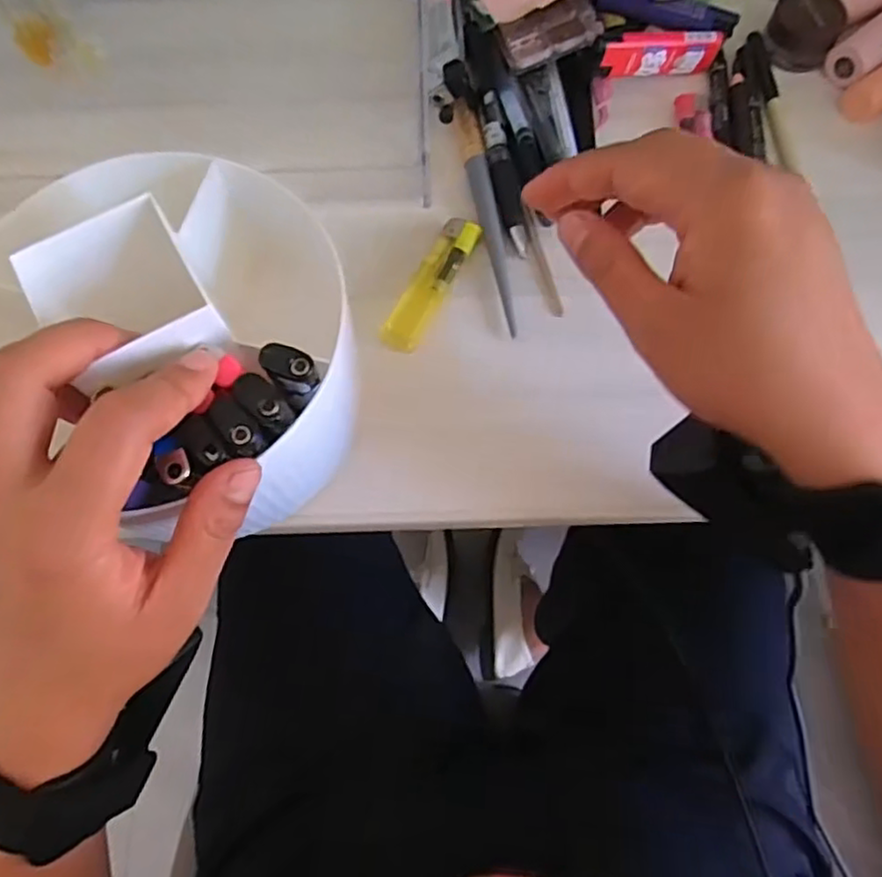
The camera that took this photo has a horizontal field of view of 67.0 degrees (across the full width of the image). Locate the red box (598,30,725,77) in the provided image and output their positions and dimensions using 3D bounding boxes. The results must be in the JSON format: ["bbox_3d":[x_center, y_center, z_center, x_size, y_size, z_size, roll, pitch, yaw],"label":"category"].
[{"bbox_3d":[0.118,-0.209,0.361,0.072,0.023,0.013,-13,71,-18],"label":"red box"}]

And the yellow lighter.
[{"bbox_3d":[-0.005,-0.079,0.338,0.019,0.008,0.078,26,73,9],"label":"yellow lighter"}]

